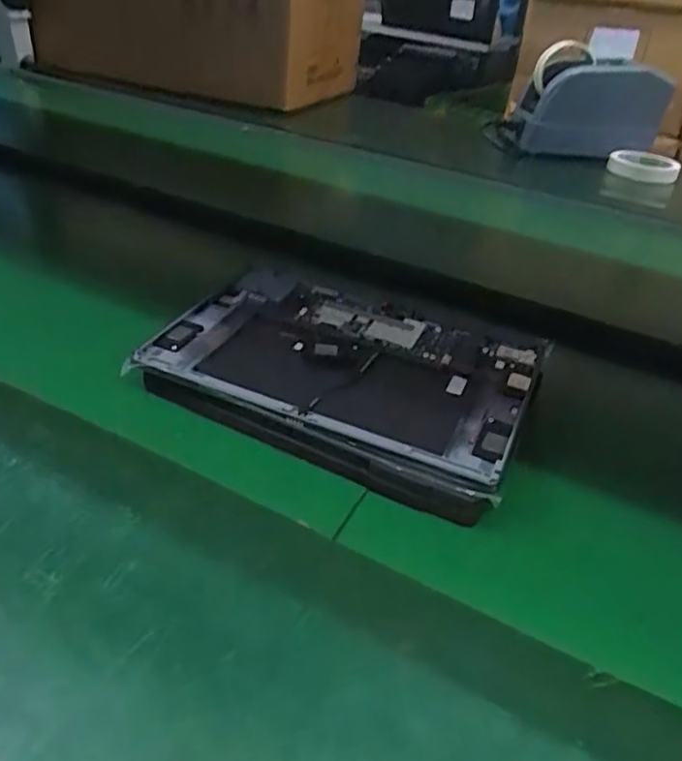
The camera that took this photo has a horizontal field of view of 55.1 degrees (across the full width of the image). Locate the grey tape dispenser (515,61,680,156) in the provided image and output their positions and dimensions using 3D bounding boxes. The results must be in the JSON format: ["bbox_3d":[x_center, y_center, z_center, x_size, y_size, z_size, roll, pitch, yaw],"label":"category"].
[{"bbox_3d":[0.371,-0.402,0.962,0.192,0.116,0.104,4,36,-2],"label":"grey tape dispenser"}]

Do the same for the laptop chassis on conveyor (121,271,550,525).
[{"bbox_3d":[0.006,-0.008,0.463,0.250,0.029,0.175,18,38,17],"label":"laptop chassis on conveyor"}]

